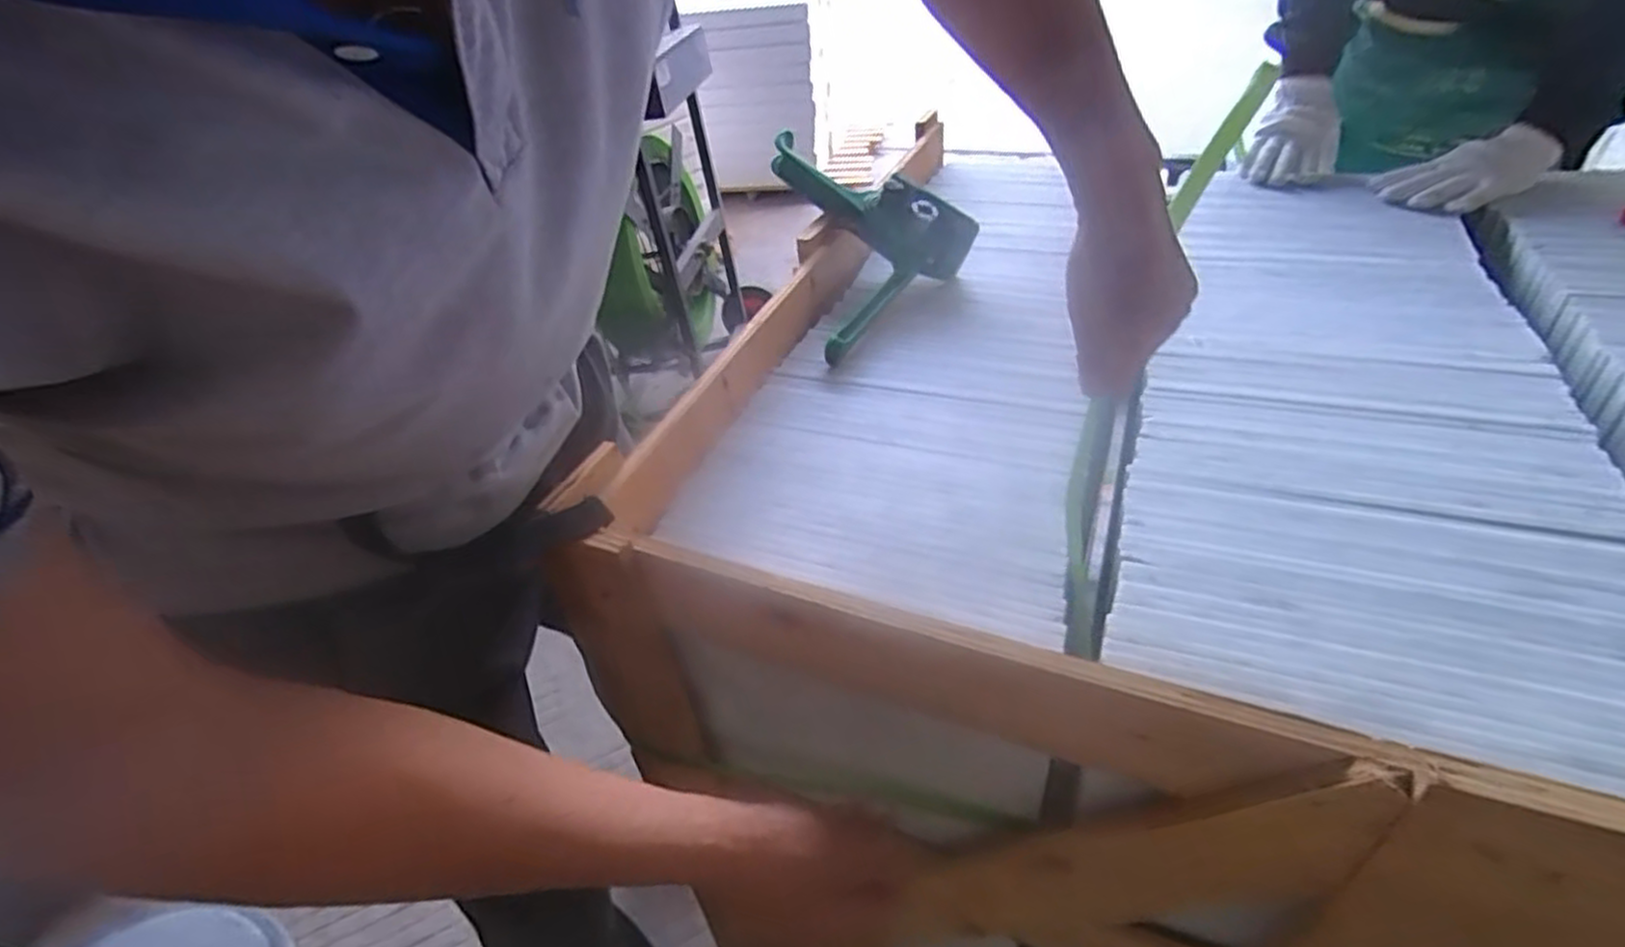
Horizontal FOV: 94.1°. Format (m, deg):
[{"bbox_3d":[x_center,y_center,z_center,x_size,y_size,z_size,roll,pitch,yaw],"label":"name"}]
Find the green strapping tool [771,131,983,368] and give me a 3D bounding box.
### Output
[{"bbox_3d":[0.080,-0.266,0.832,0.197,0.127,0.318,-10,38,-4],"label":"green strapping tool"}]

